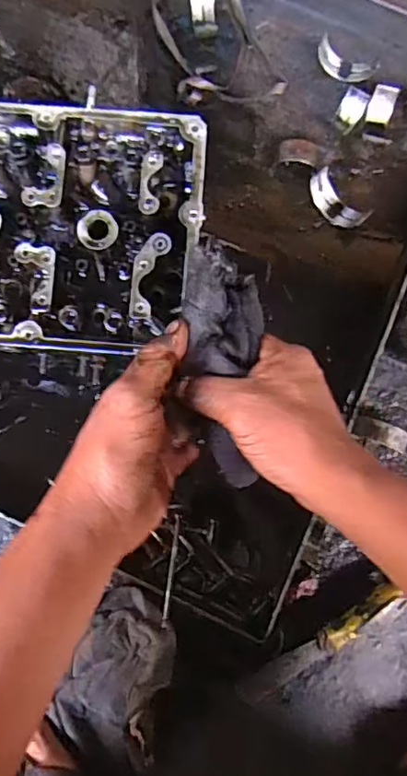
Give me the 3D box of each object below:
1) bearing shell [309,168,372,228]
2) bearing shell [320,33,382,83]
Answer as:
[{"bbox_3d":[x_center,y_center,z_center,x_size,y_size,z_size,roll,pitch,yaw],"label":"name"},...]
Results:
[{"bbox_3d":[0.148,-0.204,0.623,0.028,0.033,0.073,-42,83,-7],"label":"bearing shell"},{"bbox_3d":[0.166,-0.379,0.651,0.073,0.028,0.027,27,81,4],"label":"bearing shell"}]

